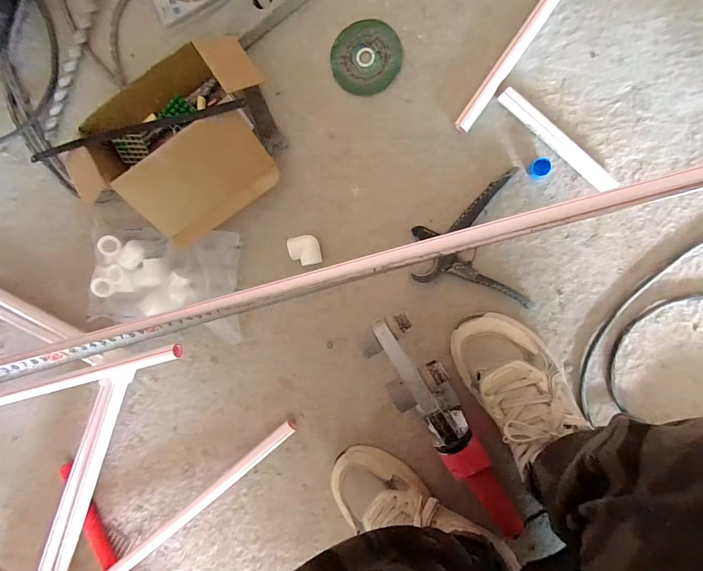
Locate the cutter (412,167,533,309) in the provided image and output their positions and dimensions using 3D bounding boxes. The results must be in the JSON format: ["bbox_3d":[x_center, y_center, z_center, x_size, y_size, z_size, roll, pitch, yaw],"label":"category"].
[{"bbox_3d":[0.156,-0.048,0.476,0.148,0.016,0.177,-11,94,8],"label":"cutter"}]

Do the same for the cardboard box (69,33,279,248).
[{"bbox_3d":[-0.219,-0.177,0.464,0.269,0.092,0.196,-33,91,9],"label":"cardboard box"}]

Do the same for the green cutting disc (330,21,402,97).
[{"bbox_3d":[0.020,-0.309,0.474,0.092,0.007,0.092,4,96,6],"label":"green cutting disc"}]

